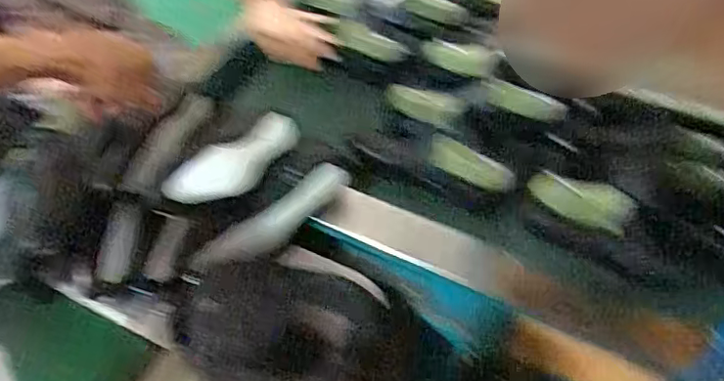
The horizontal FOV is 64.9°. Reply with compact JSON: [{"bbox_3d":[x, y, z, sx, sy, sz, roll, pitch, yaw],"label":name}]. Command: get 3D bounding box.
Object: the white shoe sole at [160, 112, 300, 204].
[{"bbox_3d":[-0.155,-0.053,0.765,0.064,0.050,0.265,18,28,13],"label":"white shoe sole"}]

